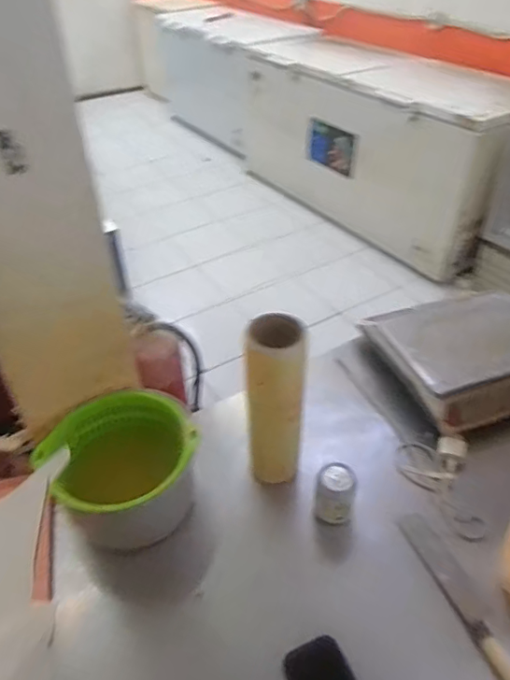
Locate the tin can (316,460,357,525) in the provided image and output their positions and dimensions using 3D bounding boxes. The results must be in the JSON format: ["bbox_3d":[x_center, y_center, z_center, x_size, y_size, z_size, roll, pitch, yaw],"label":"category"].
[{"bbox_3d":[0.129,0.249,0.841,0.062,0.077,0.063,-1,41,1],"label":"tin can"}]

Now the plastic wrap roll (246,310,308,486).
[{"bbox_3d":[0.031,0.106,0.813,0.087,0.314,0.071,2,41,3],"label":"plastic wrap roll"}]

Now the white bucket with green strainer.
[{"bbox_3d":[-0.205,0.203,0.838,0.206,0.168,0.179,15,43,18],"label":"white bucket with green strainer"}]

